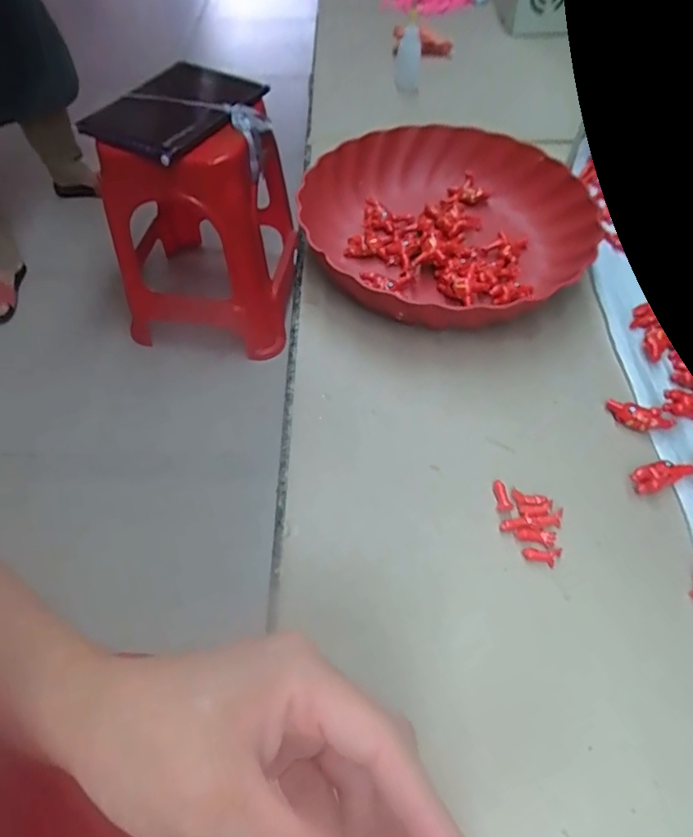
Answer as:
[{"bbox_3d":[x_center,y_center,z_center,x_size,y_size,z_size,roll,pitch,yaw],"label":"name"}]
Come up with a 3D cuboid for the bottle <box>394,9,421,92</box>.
[{"bbox_3d":[0.071,-0.422,0.619,0.029,0.072,0.033,5,55,2],"label":"bottle"}]

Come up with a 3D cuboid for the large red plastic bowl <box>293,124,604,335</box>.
[{"bbox_3d":[0.080,-0.164,0.463,0.240,0.052,0.231,-37,63,-23],"label":"large red plastic bowl"}]

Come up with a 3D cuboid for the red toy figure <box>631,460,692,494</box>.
[{"bbox_3d":[0.204,0.038,0.349,0.039,0.013,0.016,-17,57,-12],"label":"red toy figure"}]

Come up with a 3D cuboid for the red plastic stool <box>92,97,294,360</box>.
[{"bbox_3d":[-0.357,-0.468,1.280,0.401,0.496,0.350,3,55,1],"label":"red plastic stool"}]

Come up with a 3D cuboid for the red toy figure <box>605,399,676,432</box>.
[{"bbox_3d":[0.202,0.000,0.373,0.042,0.014,0.015,19,57,12],"label":"red toy figure"}]

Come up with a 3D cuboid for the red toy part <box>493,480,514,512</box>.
[{"bbox_3d":[0.098,0.048,0.338,0.010,0.004,0.020,-3,55,-3],"label":"red toy part"}]

